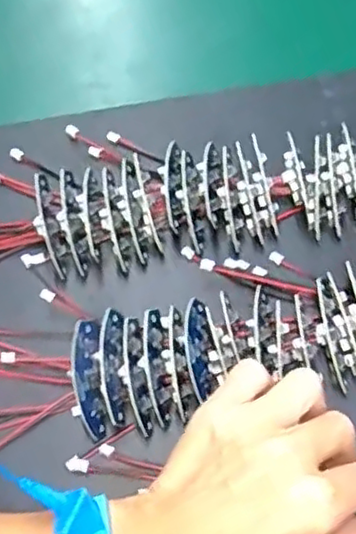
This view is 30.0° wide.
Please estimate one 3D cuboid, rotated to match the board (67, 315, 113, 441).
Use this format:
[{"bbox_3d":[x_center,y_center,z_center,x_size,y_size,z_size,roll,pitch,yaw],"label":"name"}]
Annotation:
[{"bbox_3d":[-0.050,0.062,0.366,0.019,0.014,0.065,-7,88,-3],"label":"board"}]

